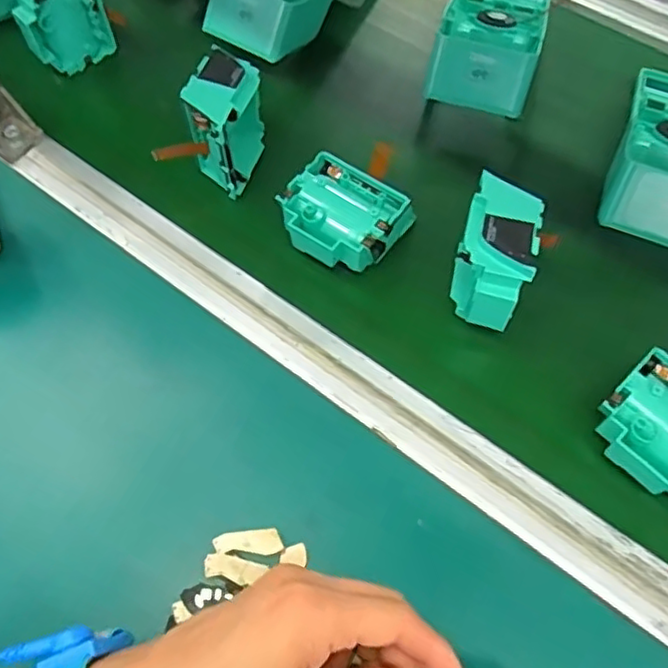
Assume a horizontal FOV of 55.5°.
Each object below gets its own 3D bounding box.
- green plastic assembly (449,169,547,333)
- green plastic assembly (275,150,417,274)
[{"bbox_3d":[0.100,-0.048,0.402,0.043,0.072,0.079,14,62,8],"label":"green plastic assembly"},{"bbox_3d":[0.006,-0.080,0.438,0.075,0.035,0.069,30,65,16],"label":"green plastic assembly"}]

